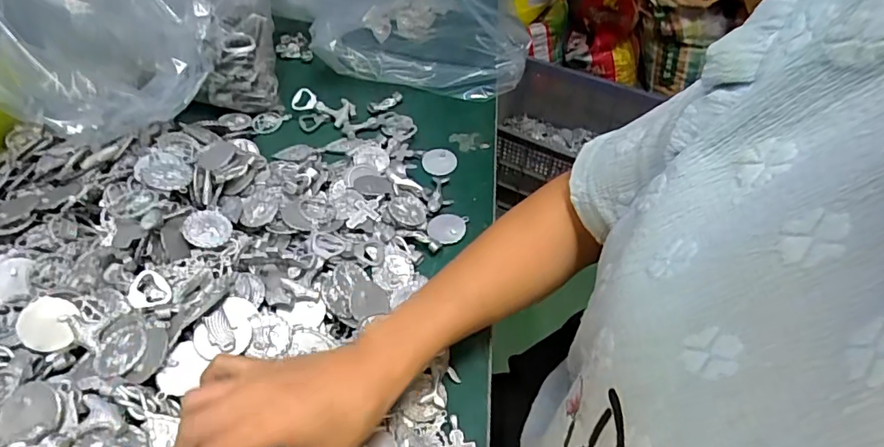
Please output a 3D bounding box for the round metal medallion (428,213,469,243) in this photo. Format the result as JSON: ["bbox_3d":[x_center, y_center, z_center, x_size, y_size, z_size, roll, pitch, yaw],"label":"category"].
[{"bbox_3d":[0.005,0.004,0.503,0.036,0.004,0.038,1,49,-1],"label":"round metal medallion"}]

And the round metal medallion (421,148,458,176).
[{"bbox_3d":[-0.003,-0.068,0.563,0.037,0.007,0.035,1,49,-1],"label":"round metal medallion"}]

